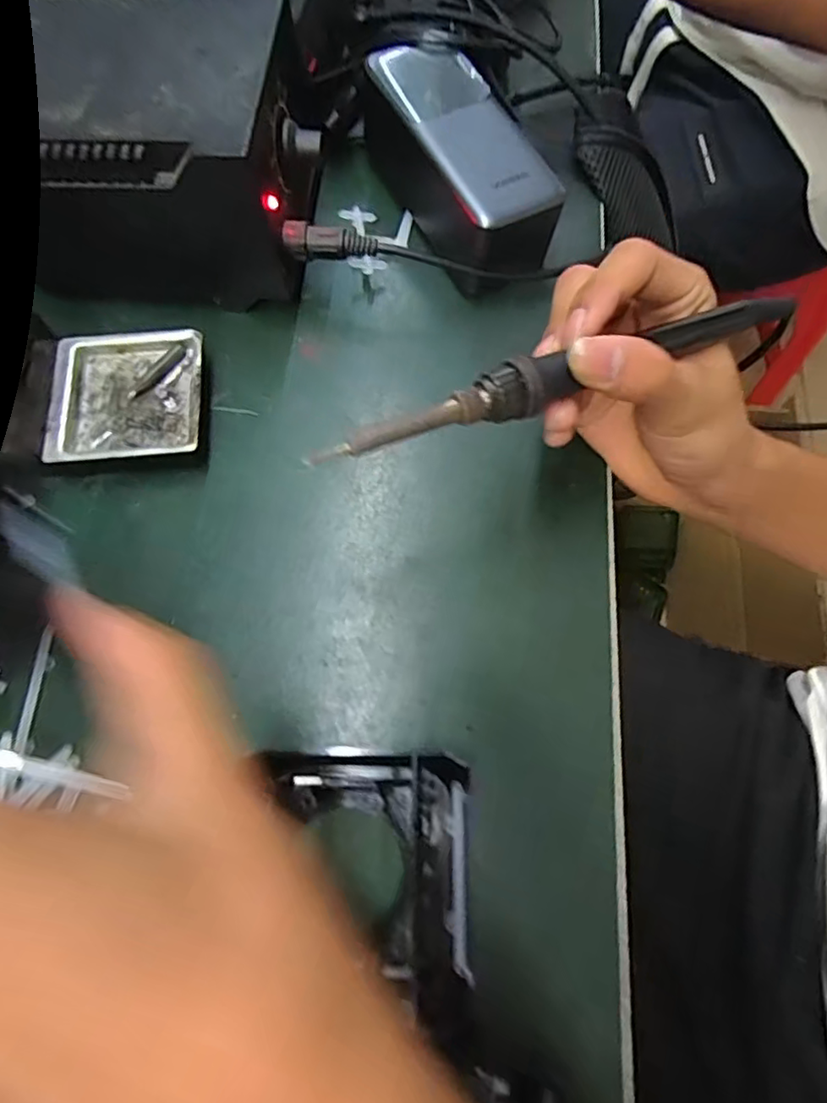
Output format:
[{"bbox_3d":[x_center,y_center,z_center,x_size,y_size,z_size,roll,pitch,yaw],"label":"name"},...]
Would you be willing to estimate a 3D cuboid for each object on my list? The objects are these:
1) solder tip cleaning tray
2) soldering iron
[{"bbox_3d":[-0.140,-0.076,0.296,0.072,0.021,0.070,-5,70,-1],"label":"solder tip cleaning tray"},{"bbox_3d":[0.061,-0.068,0.225,0.207,0.015,0.018,-21,78,-15],"label":"soldering iron"}]

